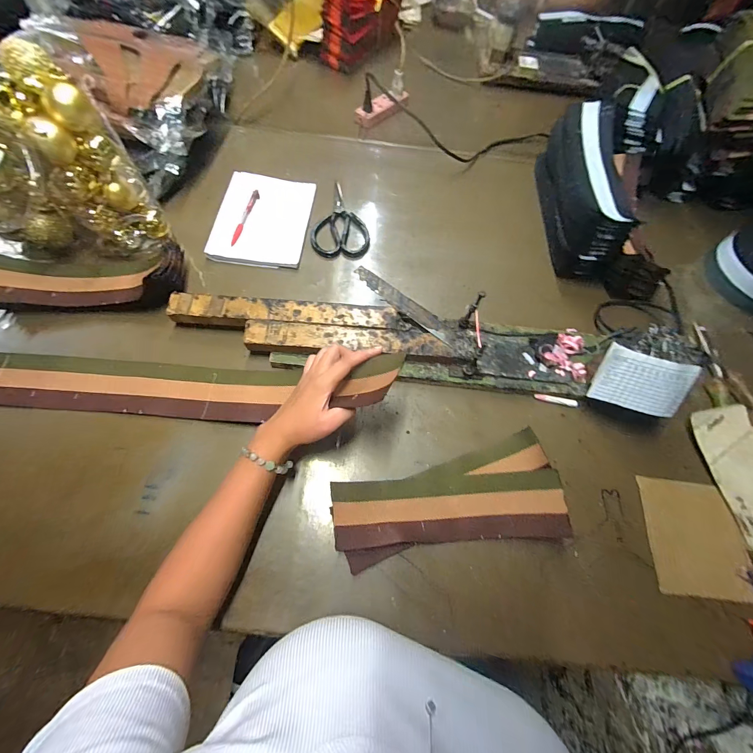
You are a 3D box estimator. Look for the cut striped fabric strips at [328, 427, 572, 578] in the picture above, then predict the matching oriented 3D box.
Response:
[{"bbox_3d":[0.083,0.152,0.400,0.271,0.043,0.122,-9,67,-7],"label":"cut striped fabric strips"}]

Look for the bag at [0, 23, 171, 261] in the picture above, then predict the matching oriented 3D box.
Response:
[{"bbox_3d":[-0.456,-0.282,0.433,0.160,0.267,0.191,35,69,12],"label":"bag"}]

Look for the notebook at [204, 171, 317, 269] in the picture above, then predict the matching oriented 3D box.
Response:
[{"bbox_3d":[-0.199,-0.284,0.588,0.153,0.014,0.204,8,68,-6],"label":"notebook"}]

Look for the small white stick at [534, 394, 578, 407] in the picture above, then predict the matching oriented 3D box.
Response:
[{"bbox_3d":[0.264,0.034,0.480,0.064,0.007,0.010,10,66,1],"label":"small white stick"}]

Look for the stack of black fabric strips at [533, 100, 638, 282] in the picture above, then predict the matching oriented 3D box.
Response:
[{"bbox_3d":[0.369,-0.332,0.589,0.094,0.116,0.315,7,66,0],"label":"stack of black fabric strips"}]

